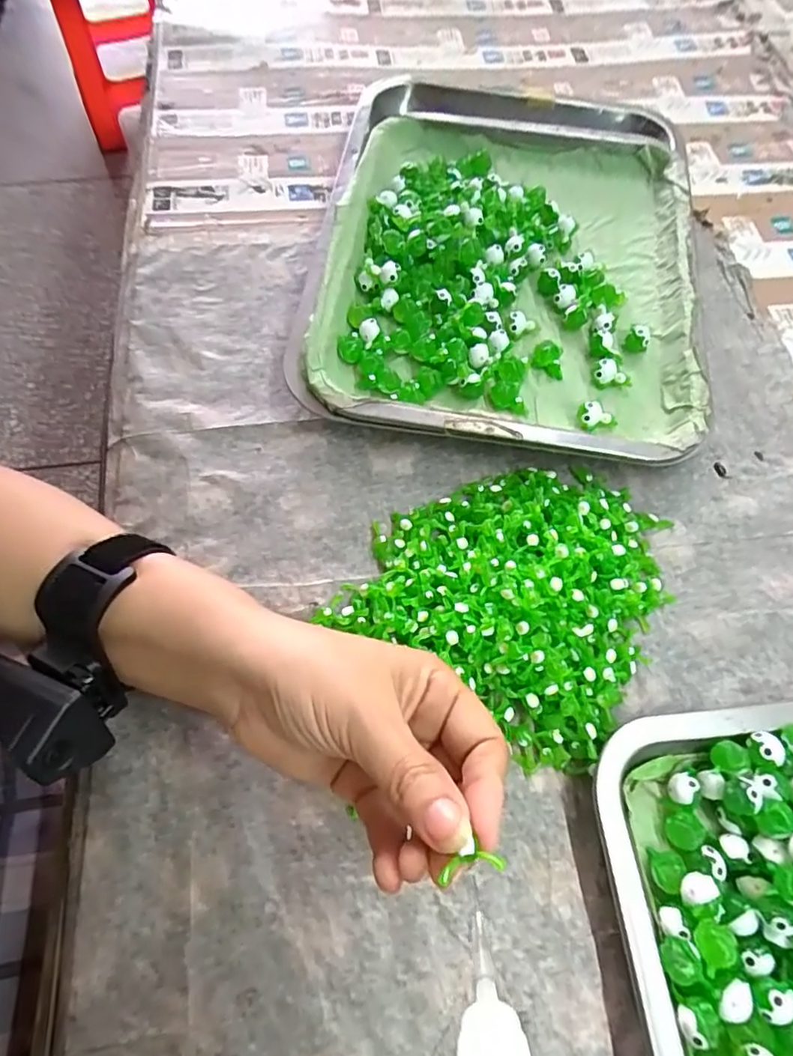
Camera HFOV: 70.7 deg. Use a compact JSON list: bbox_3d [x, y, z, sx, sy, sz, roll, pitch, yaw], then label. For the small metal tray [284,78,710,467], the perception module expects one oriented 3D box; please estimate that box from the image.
[{"bbox_3d":[0.077,-0.205,0.405,0.253,0.031,0.349,10,65,3],"label":"small metal tray"}]

